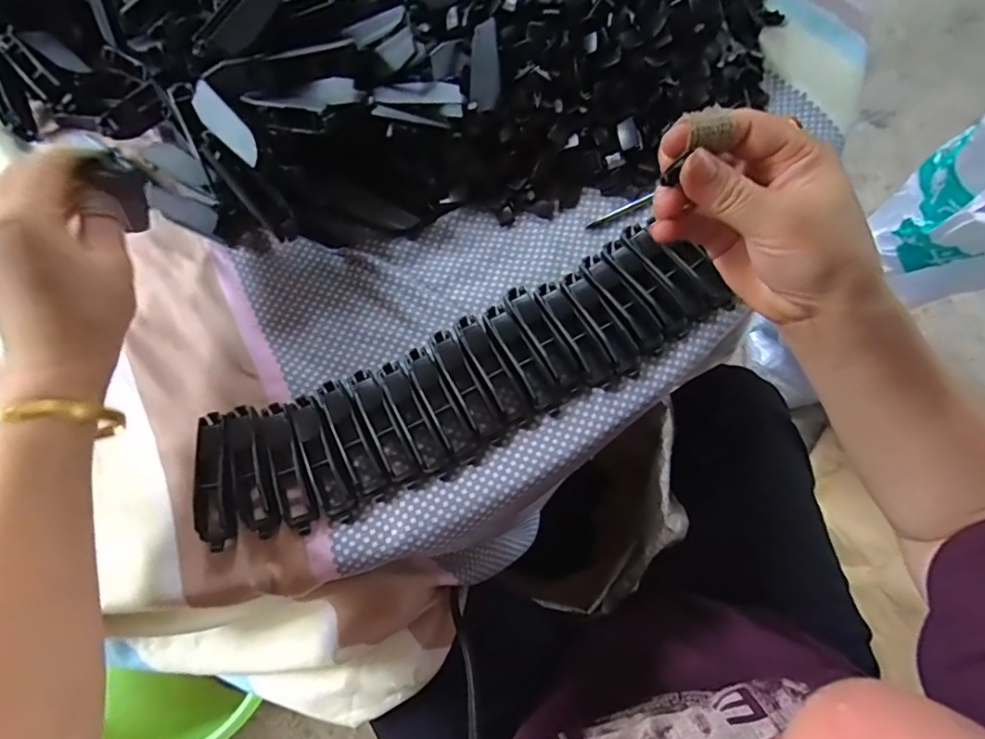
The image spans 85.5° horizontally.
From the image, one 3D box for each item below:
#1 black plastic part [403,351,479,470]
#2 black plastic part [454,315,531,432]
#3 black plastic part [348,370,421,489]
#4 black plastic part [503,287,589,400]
[{"bbox_3d":[-0.031,0.022,0.317,0.016,0.018,0.077,-29,72,-7],"label":"black plastic part"},{"bbox_3d":[0.001,0.001,0.322,0.017,0.018,0.076,-29,84,-7],"label":"black plastic part"},{"bbox_3d":[-0.063,0.033,0.313,0.018,0.016,0.074,-26,72,-6],"label":"black plastic part"},{"bbox_3d":[0.031,-0.018,0.329,0.019,0.019,0.077,-28,72,-7],"label":"black plastic part"}]

